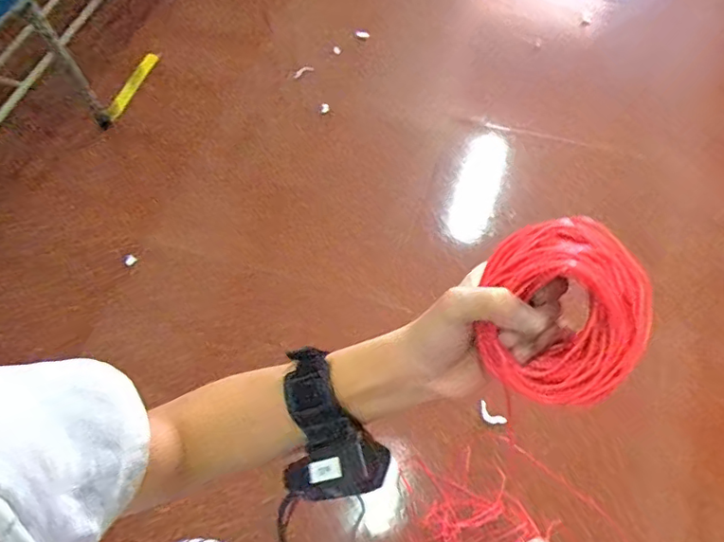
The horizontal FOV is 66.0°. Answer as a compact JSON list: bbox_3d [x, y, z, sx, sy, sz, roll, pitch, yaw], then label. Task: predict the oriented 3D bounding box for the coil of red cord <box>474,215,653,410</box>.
[{"bbox_3d":[0.111,0.021,0.309,0.088,0.040,0.096,35,106,18],"label":"coil of red cord"}]

